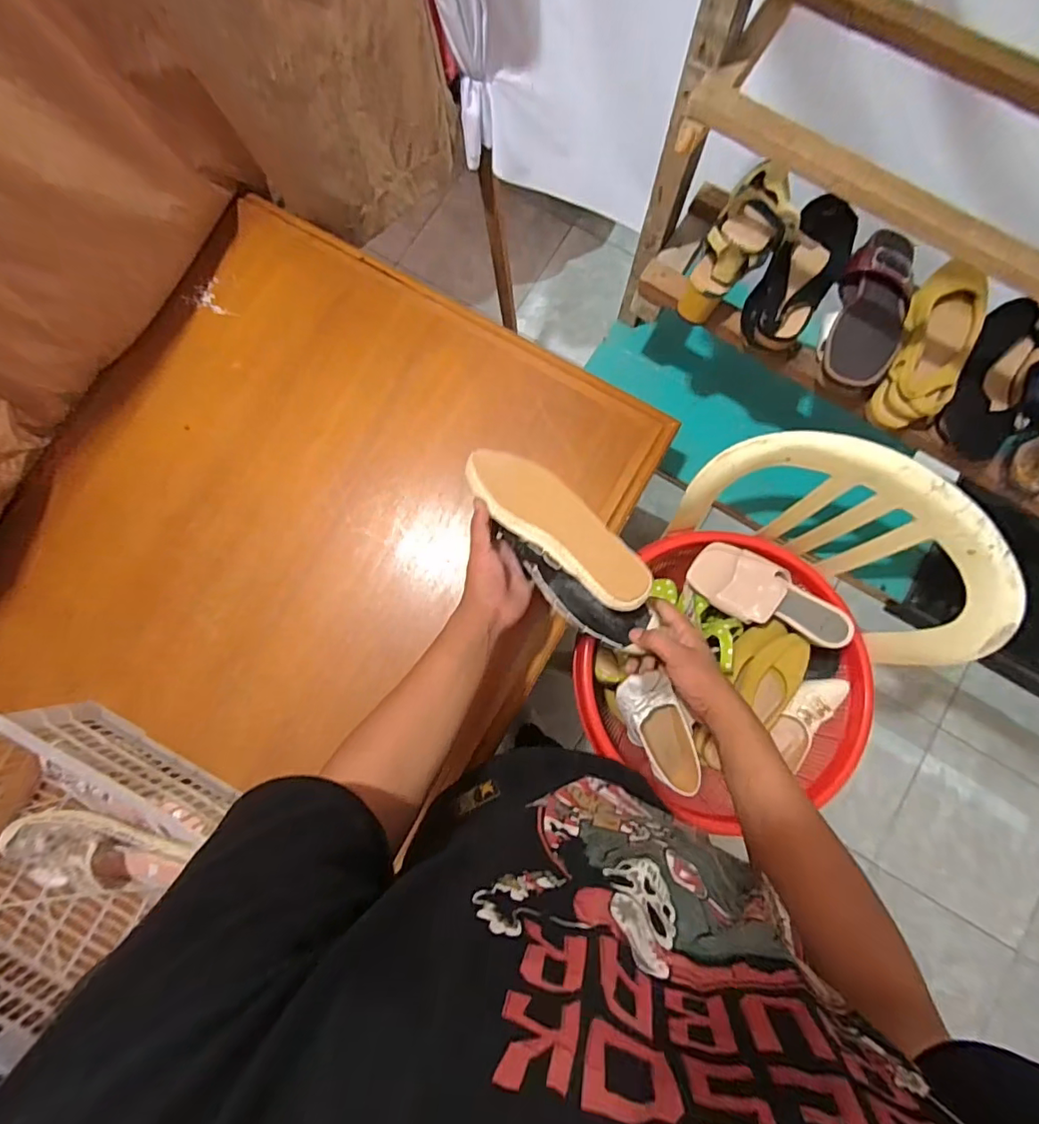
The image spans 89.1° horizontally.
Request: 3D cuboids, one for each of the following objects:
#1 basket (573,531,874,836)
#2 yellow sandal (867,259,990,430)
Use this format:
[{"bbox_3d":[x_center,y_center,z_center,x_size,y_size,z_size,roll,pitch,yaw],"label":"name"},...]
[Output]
[{"bbox_3d":[0.330,0.180,0.848,0.412,0.173,0.412,0,81,1],"label":"basket"},{"bbox_3d":[0.519,-0.266,0.660,0.082,0.050,0.203,26,82,5],"label":"yellow sandal"}]

